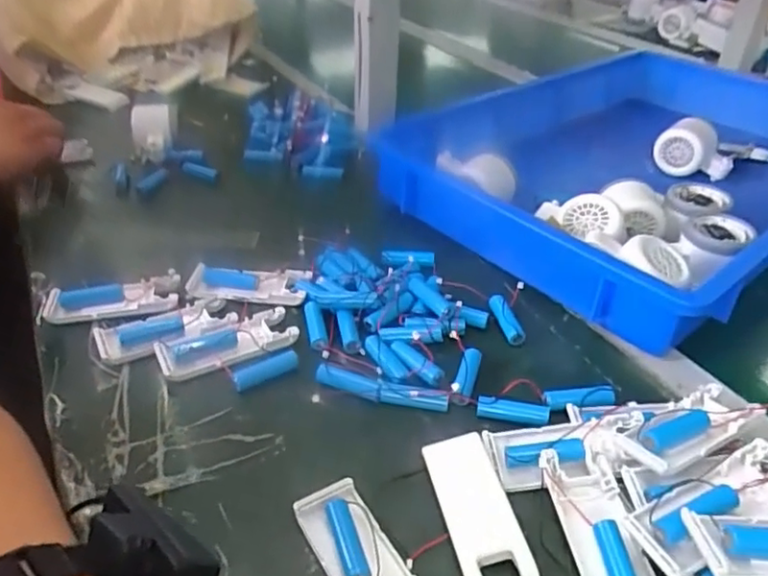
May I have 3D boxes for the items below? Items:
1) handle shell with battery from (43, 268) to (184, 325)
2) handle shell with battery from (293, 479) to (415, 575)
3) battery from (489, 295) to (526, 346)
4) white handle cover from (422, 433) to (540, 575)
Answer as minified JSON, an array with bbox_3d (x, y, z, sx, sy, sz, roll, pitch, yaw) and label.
[{"bbox_3d":[-0.232,0.009,0.528,0.108,0.014,0.039,-4,37,-7],"label":"handle shell with battery"},{"bbox_3d":[-0.010,0.157,0.344,0.042,0.019,0.105,-18,40,-23],"label":"handle shell with battery"},{"bbox_3d":[0.103,0.027,0.518,0.015,0.011,0.046,-15,60,-18],"label":"battery"},{"bbox_3d":[0.054,0.130,0.367,0.040,0.010,0.100,-7,37,-10],"label":"white handle cover"}]

